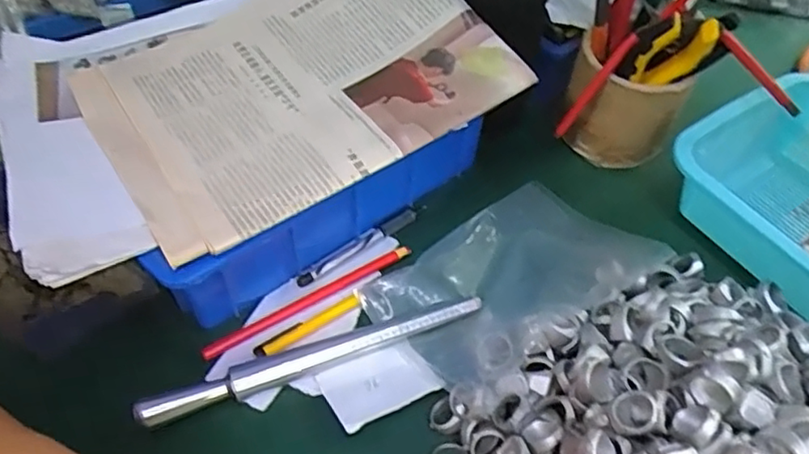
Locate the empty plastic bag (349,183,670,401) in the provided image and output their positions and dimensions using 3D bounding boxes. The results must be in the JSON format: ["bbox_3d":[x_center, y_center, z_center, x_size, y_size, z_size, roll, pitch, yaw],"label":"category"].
[{"bbox_3d":[0.081,0.037,0.468,0.196,0.029,0.124,-32,59,-24],"label":"empty plastic bag"}]

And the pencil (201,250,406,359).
[{"bbox_3d":[-0.070,0.053,0.463,0.168,0.004,0.013,-27,57,-22],"label":"pencil"}]

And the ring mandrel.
[{"bbox_3d":[-0.058,0.088,0.429,0.238,0.017,0.019,-17,54,-15],"label":"ring mandrel"}]

